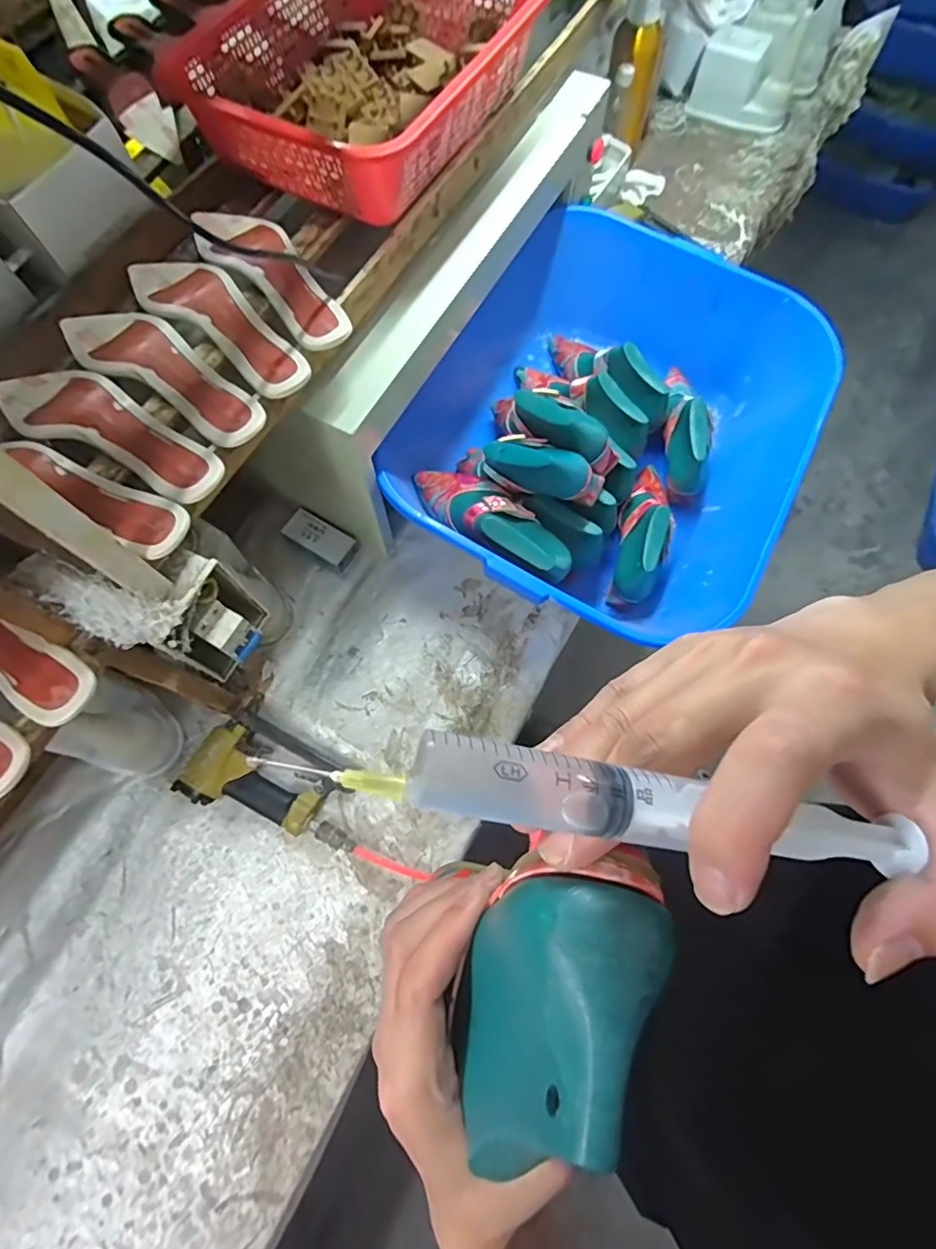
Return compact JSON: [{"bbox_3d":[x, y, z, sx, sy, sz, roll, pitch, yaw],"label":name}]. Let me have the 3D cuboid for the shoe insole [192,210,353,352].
[{"bbox_3d":[-0.200,-0.356,0.544,0.069,0.013,0.224,-39,76,-13],"label":"shoe insole"}]

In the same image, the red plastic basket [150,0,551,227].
[{"bbox_3d":[-0.104,-0.604,0.596,0.263,0.083,0.365,28,72,8],"label":"red plastic basket"}]

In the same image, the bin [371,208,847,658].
[{"bbox_3d":[0.218,-0.274,0.784,0.465,0.191,0.600,27,72,8],"label":"bin"}]

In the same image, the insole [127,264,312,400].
[{"bbox_3d":[-0.245,-0.299,0.522,0.233,0.015,0.067,37,74,11],"label":"insole"}]

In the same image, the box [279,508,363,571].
[{"bbox_3d":[-0.221,-0.130,0.816,0.107,0.027,0.051,29,73,8],"label":"box"}]

